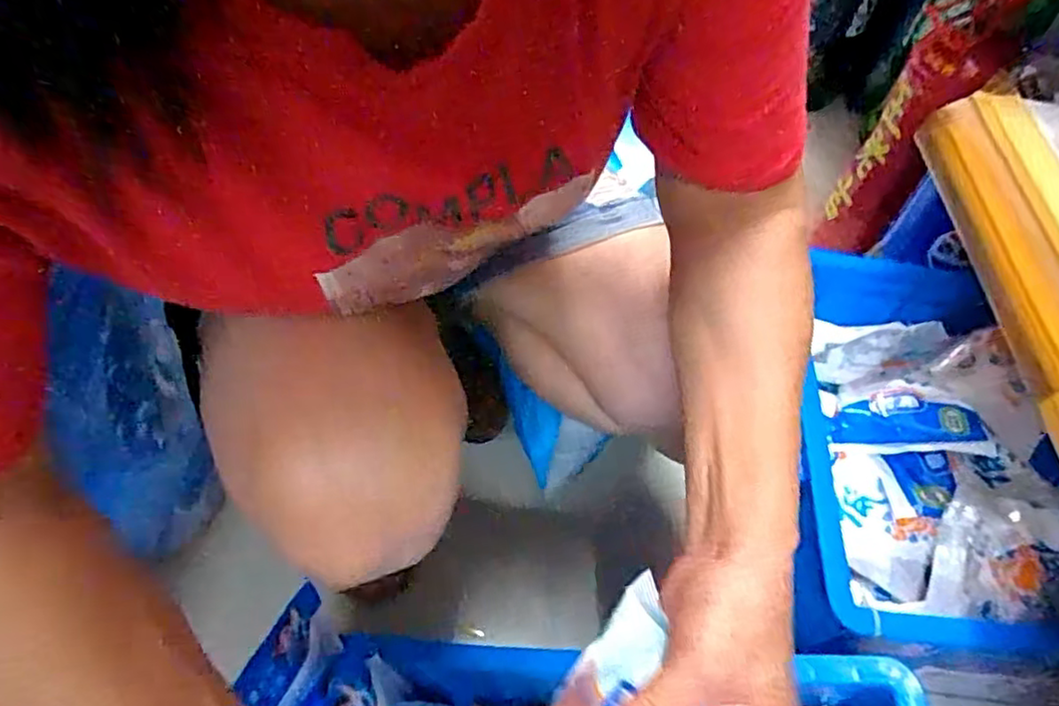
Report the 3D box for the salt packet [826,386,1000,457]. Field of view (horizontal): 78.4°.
[{"bbox_3d":[0.290,0.051,0.503,0.106,0.018,0.053,-2,50,27],"label":"salt packet"}]

